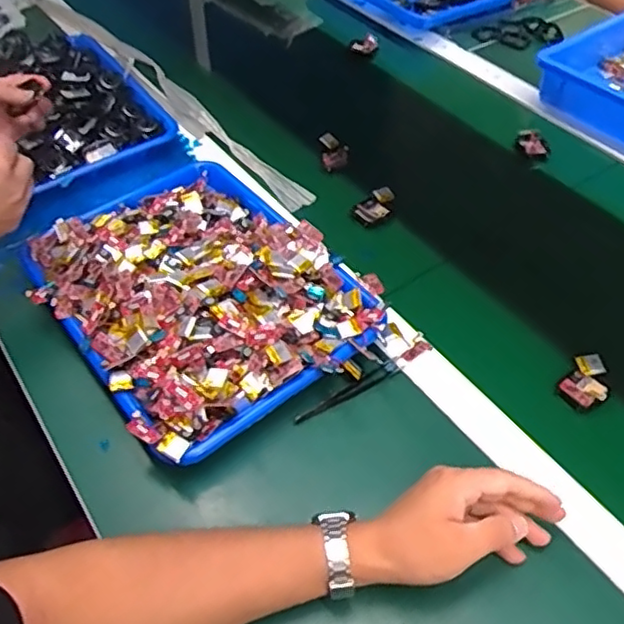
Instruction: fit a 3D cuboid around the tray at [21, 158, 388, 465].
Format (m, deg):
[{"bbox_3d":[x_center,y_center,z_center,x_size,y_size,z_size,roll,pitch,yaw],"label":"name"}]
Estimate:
[{"bbox_3d":[-0.115,-0.030,0.631,0.260,0.059,0.327,-33,57,-23],"label":"tray"}]

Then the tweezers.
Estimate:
[{"bbox_3d":[0.034,0.073,0.579,0.111,0.010,0.013,-27,55,-19],"label":"tweezers"}]

